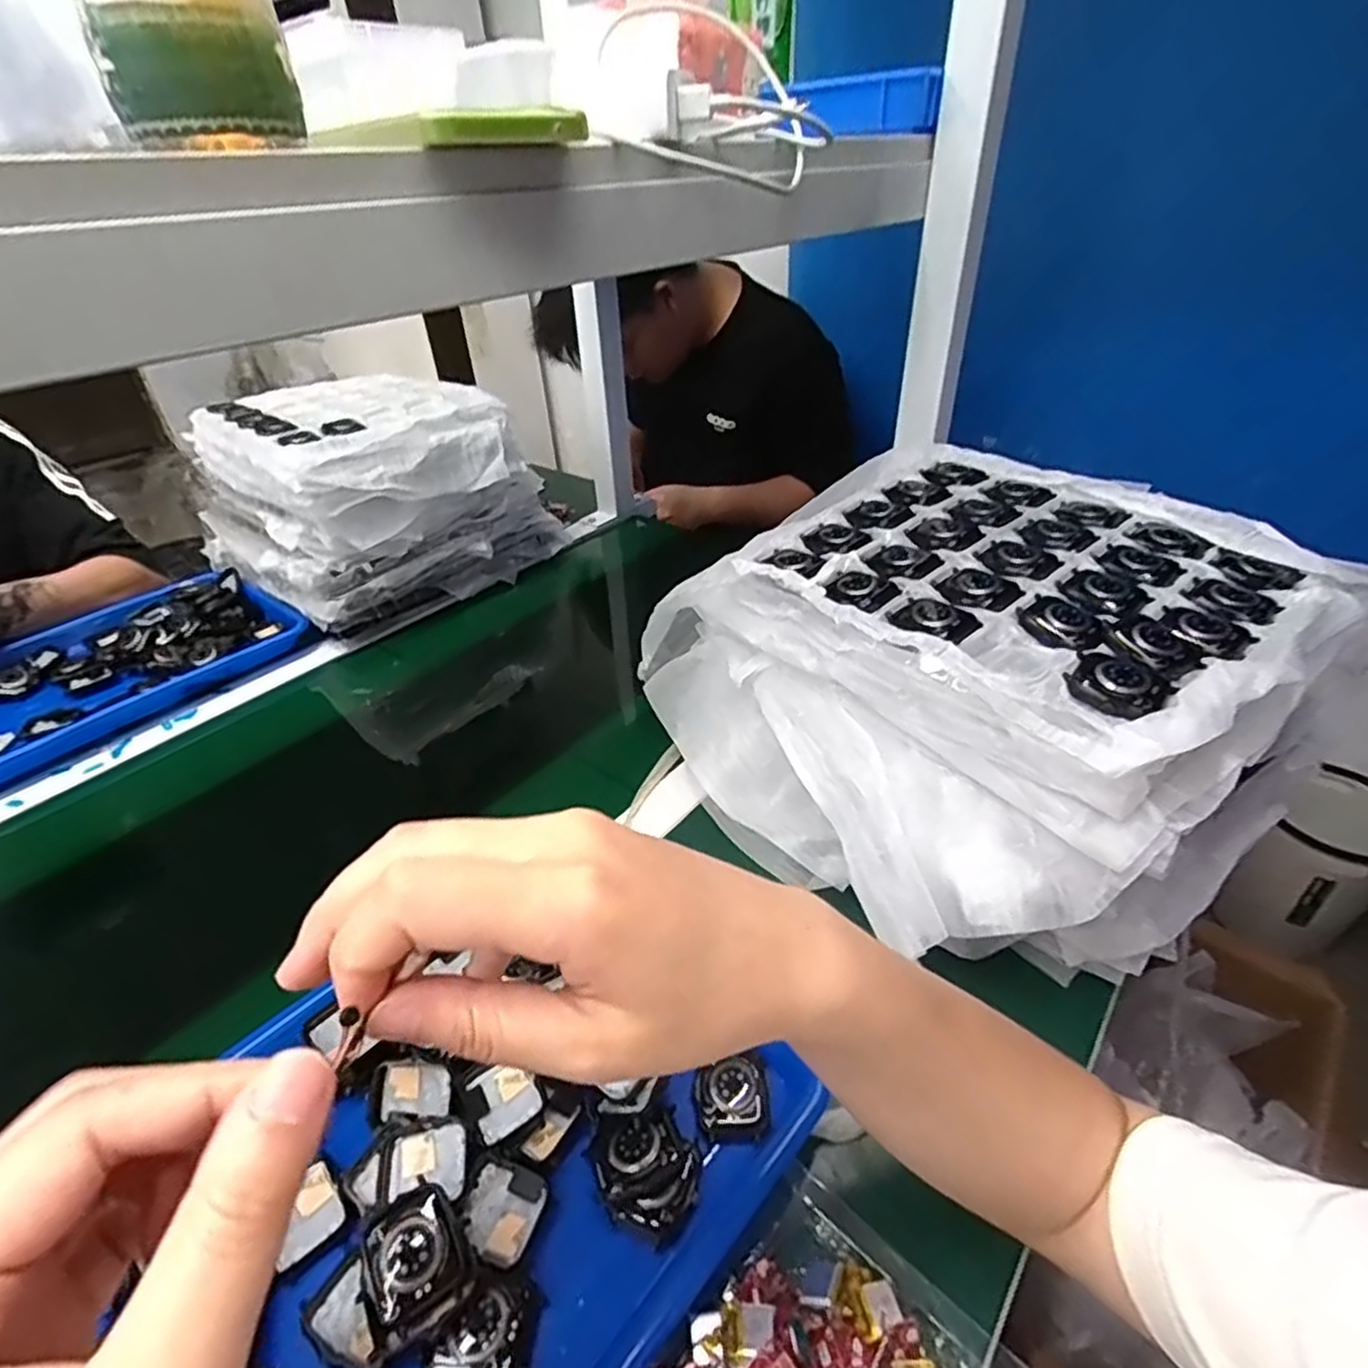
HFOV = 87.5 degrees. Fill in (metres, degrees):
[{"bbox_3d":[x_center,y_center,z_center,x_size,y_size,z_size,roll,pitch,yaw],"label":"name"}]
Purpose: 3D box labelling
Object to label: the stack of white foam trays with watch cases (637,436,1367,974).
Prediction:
[{"bbox_3d":[0.164,-0.007,0.489,0.288,0.180,0.364,-24,40,-26],"label":"stack of white foam trays with watch cases"}]

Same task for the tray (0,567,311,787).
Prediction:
[{"bbox_3d":[-0.581,-0.020,0.716,0.227,0.036,0.313,25,44,33],"label":"tray"}]

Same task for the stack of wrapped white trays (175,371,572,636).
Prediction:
[{"bbox_3d":[-0.377,-0.229,0.841,0.339,0.179,0.288,23,43,32],"label":"stack of wrapped white trays"}]

